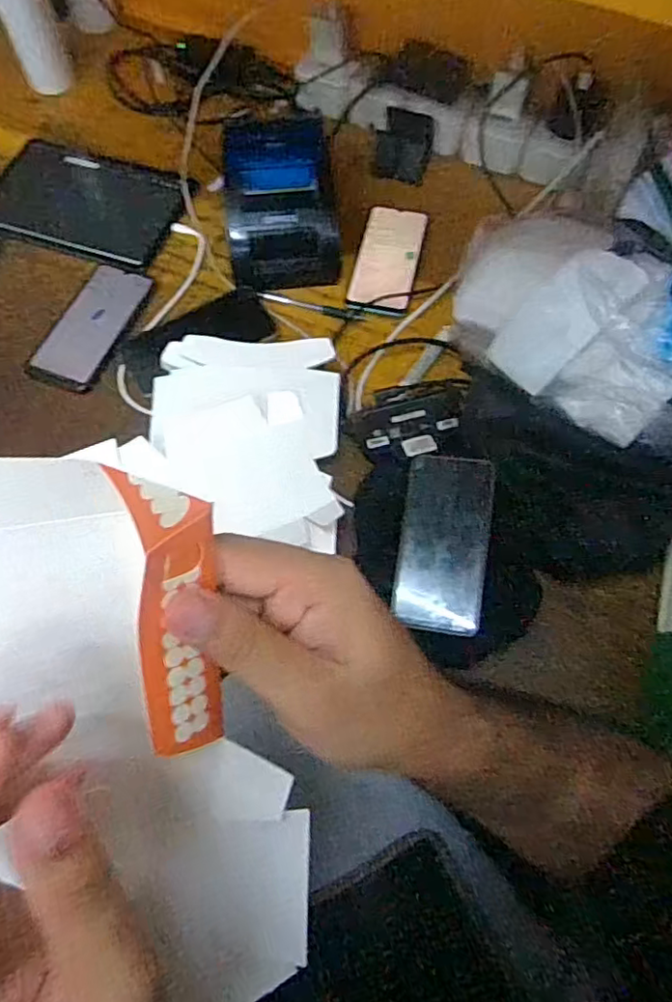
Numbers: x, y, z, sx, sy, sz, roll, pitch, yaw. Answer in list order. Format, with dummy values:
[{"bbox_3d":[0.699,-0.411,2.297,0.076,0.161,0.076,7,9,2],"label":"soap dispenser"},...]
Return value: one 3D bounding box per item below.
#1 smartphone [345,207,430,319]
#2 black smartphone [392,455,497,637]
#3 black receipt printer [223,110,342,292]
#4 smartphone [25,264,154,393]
[{"bbox_3d":[0.062,-0.289,0.727,0.074,0.010,0.161,12,66,5],"label":"smartphone"},{"bbox_3d":[0.099,0.038,0.557,0.080,0.013,0.156,6,82,13],"label":"black smartphone"},{"bbox_3d":[-0.063,-0.341,0.697,0.126,0.103,0.159,-6,66,-3],"label":"black receipt printer"},{"bbox_3d":[-0.274,-0.197,0.690,0.077,0.016,0.163,22,68,9],"label":"smartphone"}]

